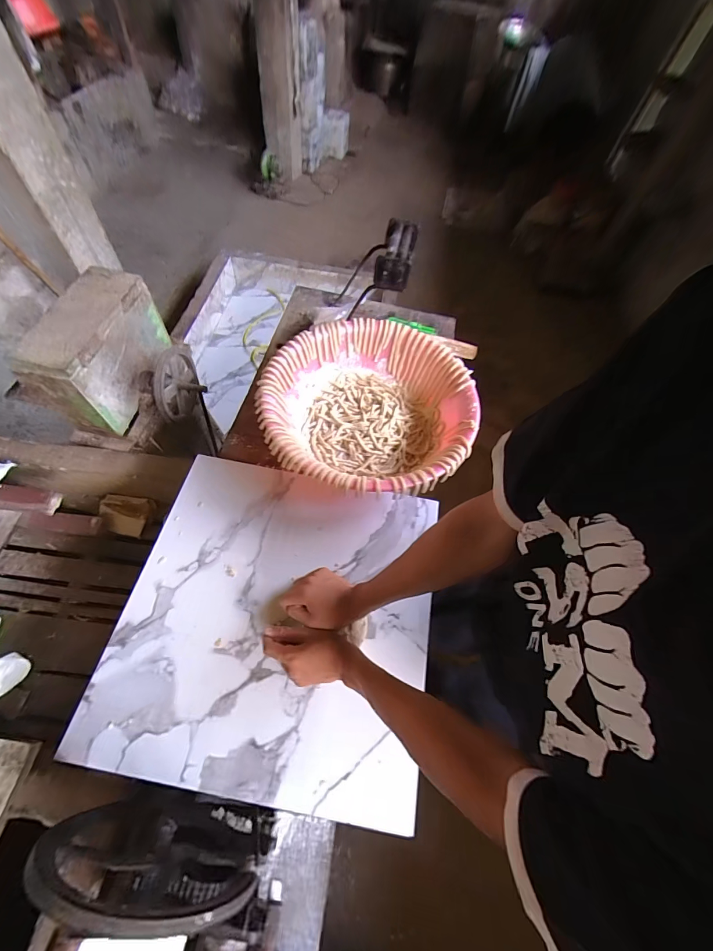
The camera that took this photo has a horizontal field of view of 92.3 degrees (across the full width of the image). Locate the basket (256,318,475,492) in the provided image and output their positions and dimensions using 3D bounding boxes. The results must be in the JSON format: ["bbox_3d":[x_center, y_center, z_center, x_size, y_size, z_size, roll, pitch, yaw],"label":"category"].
[{"bbox_3d":[0.029,-0.139,0.714,0.403,0.124,0.405,11,60,5],"label":"basket"}]

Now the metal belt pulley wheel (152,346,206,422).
[{"bbox_3d":[-0.474,-0.251,0.960,0.101,0.194,0.190,7,24,1],"label":"metal belt pulley wheel"}]

